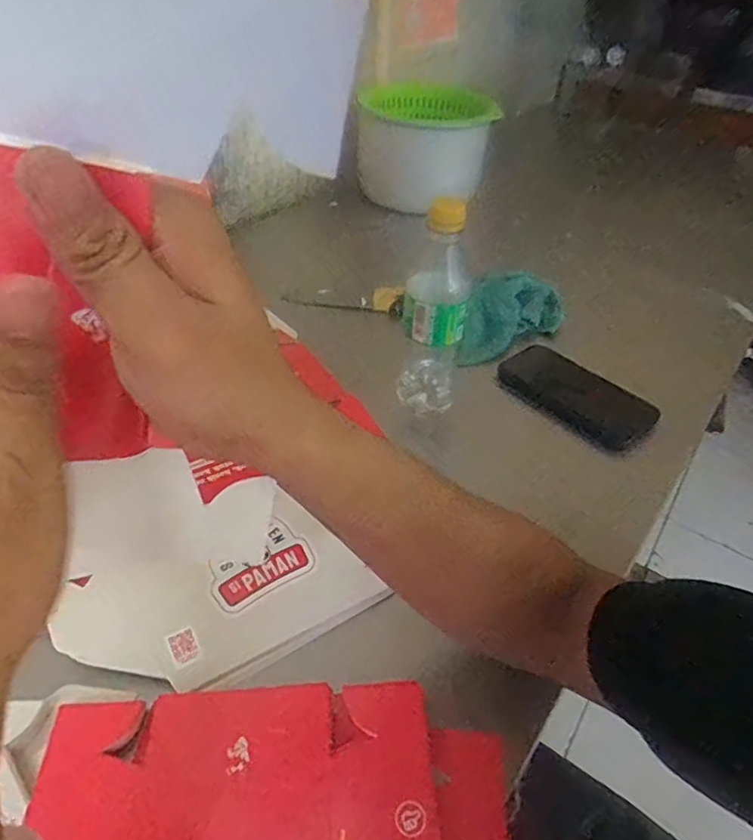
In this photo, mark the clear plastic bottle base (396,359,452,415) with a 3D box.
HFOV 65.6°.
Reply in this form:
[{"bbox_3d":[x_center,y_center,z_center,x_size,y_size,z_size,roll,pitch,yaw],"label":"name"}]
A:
[{"bbox_3d":[0.051,-0.036,0.618,0.057,0.038,0.046,9,43,7],"label":"clear plastic bottle base"}]

